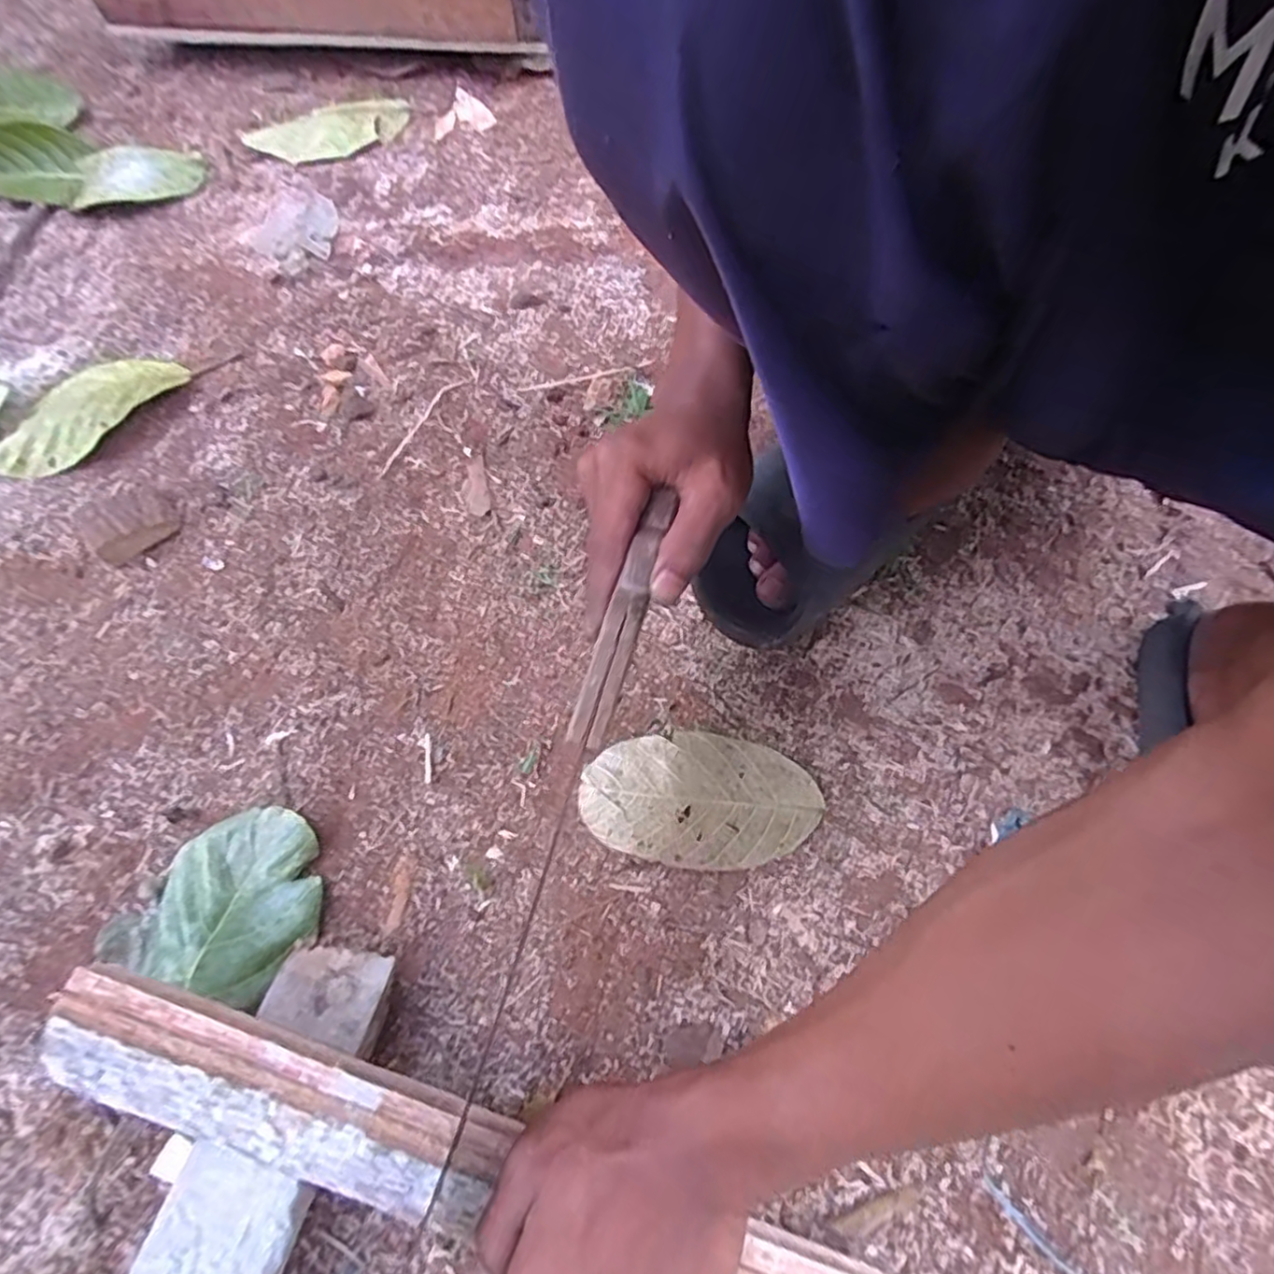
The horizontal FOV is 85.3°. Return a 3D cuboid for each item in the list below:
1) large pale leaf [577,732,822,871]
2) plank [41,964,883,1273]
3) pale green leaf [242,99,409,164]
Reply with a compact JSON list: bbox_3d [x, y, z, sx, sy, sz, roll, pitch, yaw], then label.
[{"bbox_3d":[0.040,0.103,0.440,0.148,0.012,0.083,3,66,2],"label":"large pale leaf"},{"bbox_3d":[-0.075,0.249,0.319,0.405,0.025,0.054,21,67,1],"label":"plank"},{"bbox_3d":[-0.329,-0.546,0.744,0.166,0.009,0.085,-26,68,-11],"label":"pale green leaf"}]

